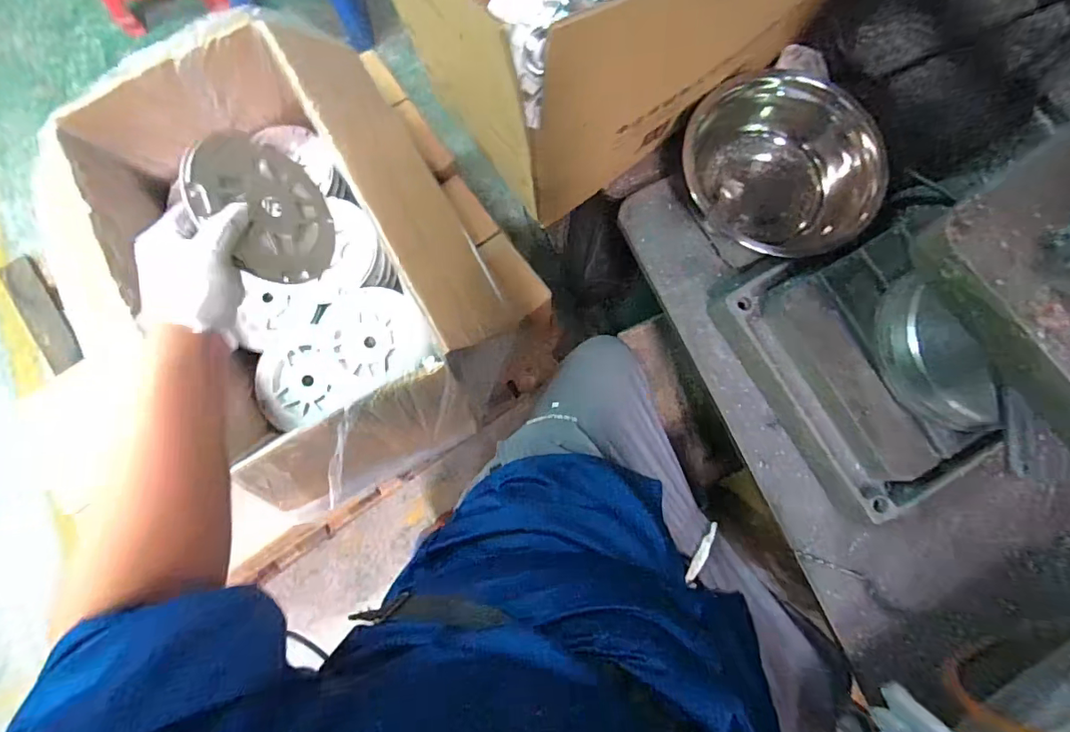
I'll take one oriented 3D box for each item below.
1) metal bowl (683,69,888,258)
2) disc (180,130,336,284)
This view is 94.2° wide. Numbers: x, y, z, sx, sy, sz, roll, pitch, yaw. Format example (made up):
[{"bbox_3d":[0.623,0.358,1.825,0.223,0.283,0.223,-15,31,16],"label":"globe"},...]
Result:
[{"bbox_3d":[0.291,-0.242,0.614,0.209,0.127,0.224,1,95,8],"label":"metal bowl"},{"bbox_3d":[-0.239,-0.143,0.450,0.011,0.126,0.134,-14,125,28],"label":"disc"}]

